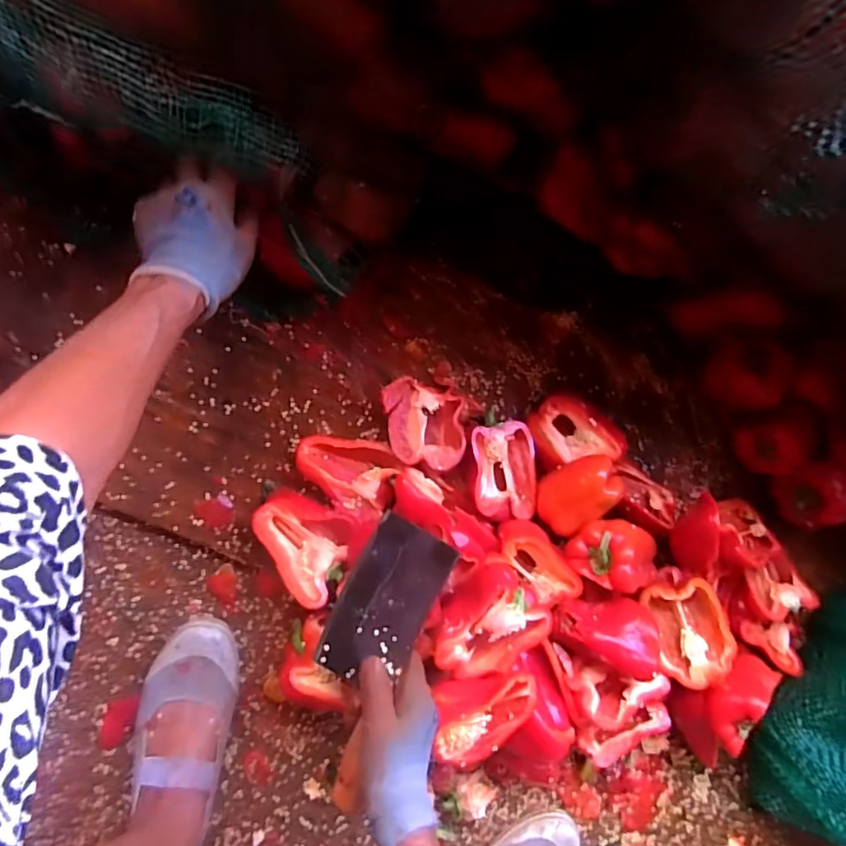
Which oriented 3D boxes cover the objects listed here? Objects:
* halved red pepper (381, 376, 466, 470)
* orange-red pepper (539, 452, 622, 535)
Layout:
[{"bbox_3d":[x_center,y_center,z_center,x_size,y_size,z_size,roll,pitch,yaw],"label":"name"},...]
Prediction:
[{"bbox_3d":[0.000,0.000,0.571,0.082,0.058,0.090,1,88,-8],"label":"halved red pepper"},{"bbox_3d":[0.166,0.075,0.562,0.090,0.044,0.065,-40,94,-7],"label":"orange-red pepper"}]

